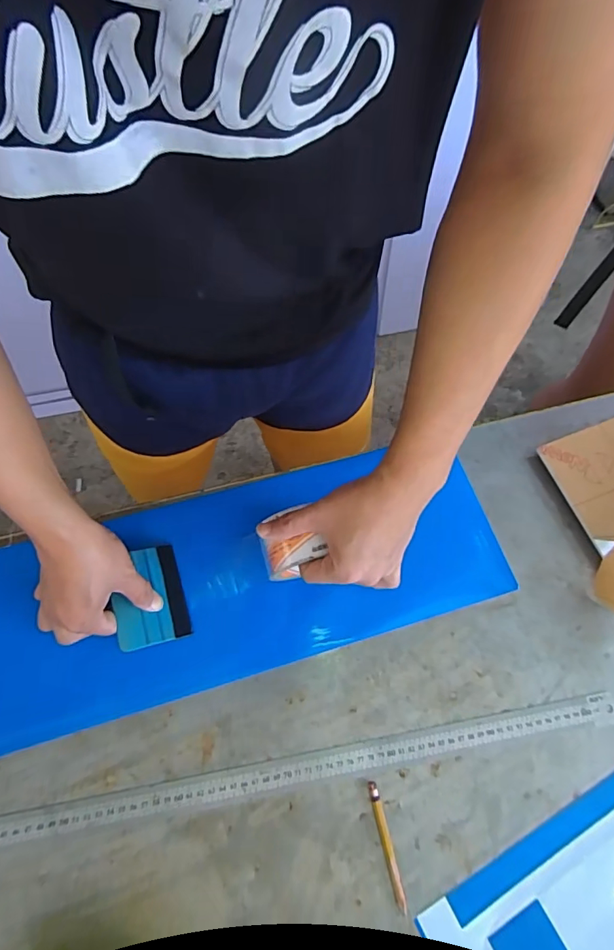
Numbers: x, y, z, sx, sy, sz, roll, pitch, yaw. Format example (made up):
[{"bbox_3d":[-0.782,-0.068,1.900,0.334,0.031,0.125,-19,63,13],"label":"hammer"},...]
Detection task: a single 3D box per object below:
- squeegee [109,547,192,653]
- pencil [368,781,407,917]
[{"bbox_3d":[-0.160,0.121,0.479,0.070,0.006,0.096,-4,67,-39],"label":"squeegee"},{"bbox_3d":[0.071,0.330,0.423,0.008,0.004,0.098,-11,66,-8],"label":"pencil"}]

